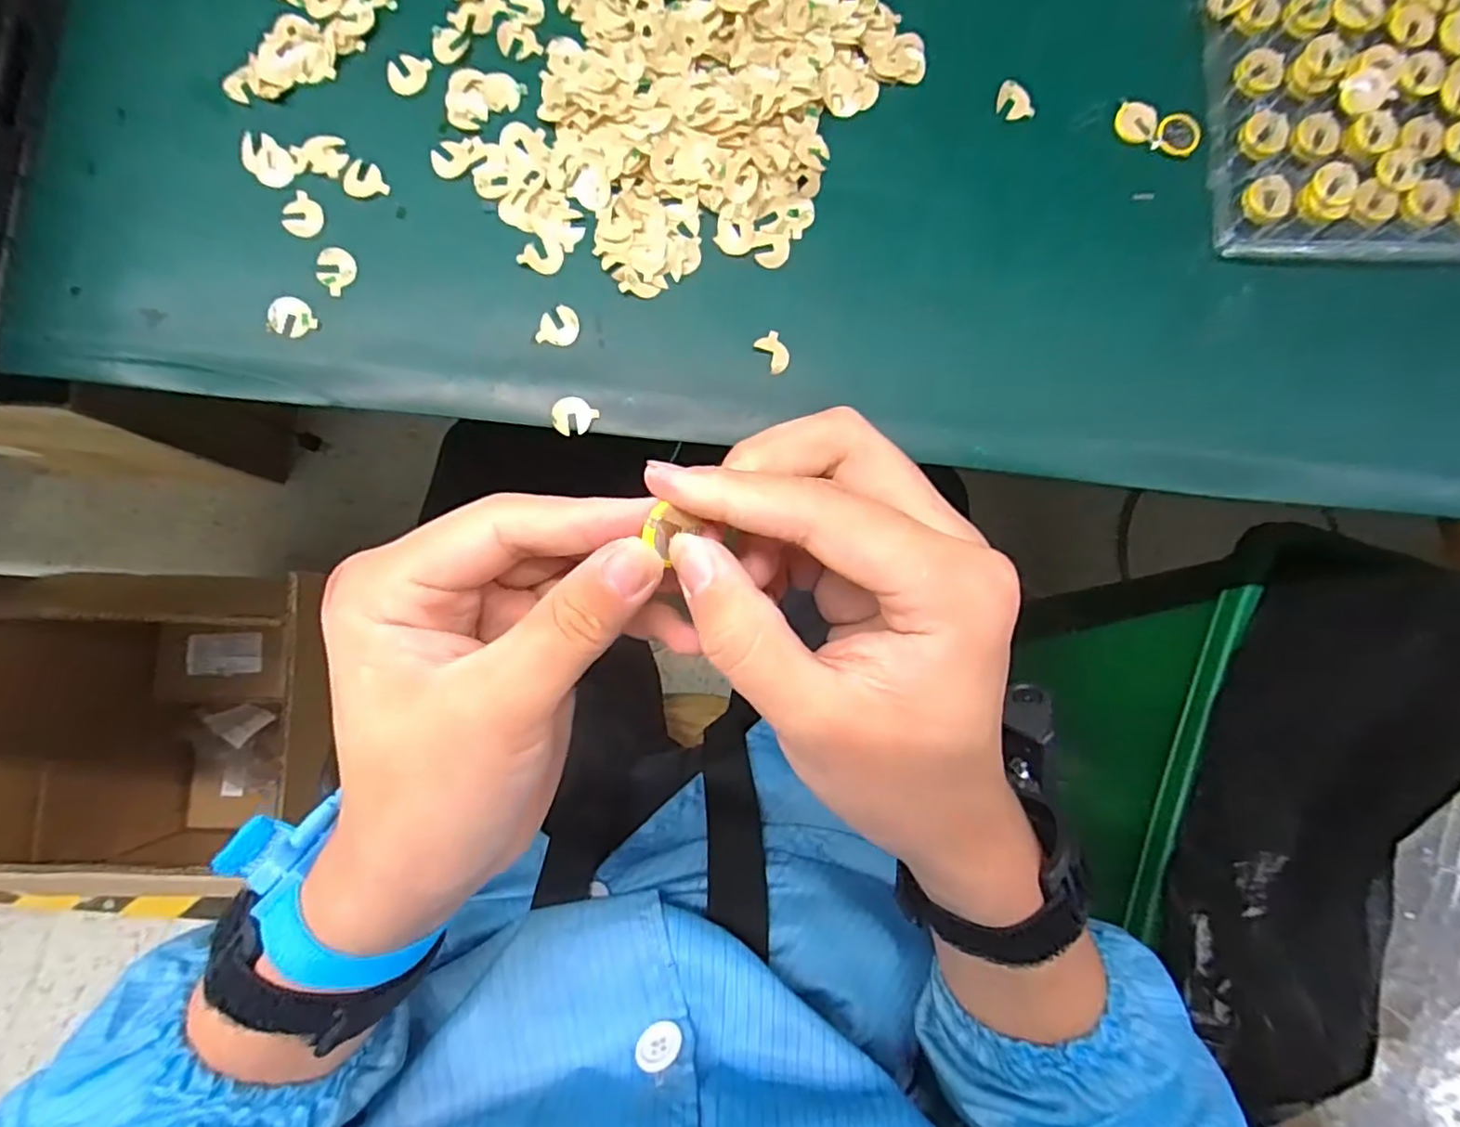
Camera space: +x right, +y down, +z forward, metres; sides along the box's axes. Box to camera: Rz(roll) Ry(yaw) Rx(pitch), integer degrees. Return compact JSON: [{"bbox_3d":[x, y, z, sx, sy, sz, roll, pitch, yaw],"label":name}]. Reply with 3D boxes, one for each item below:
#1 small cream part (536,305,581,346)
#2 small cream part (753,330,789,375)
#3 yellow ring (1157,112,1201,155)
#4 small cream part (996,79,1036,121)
[{"bbox_3d":[-0.079,-0.110,0.298,0.017,0.004,0.019,16,88,0],"label":"small cream part"},{"bbox_3d":[0.021,-0.098,0.300,0.013,0.004,0.017,-36,89,-2],"label":"small cream part"},{"bbox_3d":[0.213,-0.205,0.309,0.018,0.005,0.018,0,88,-1],"label":"yellow ring"},{"bbox_3d":[0.137,-0.222,0.309,0.018,0.004,0.017,0,88,-1],"label":"small cream part"}]

